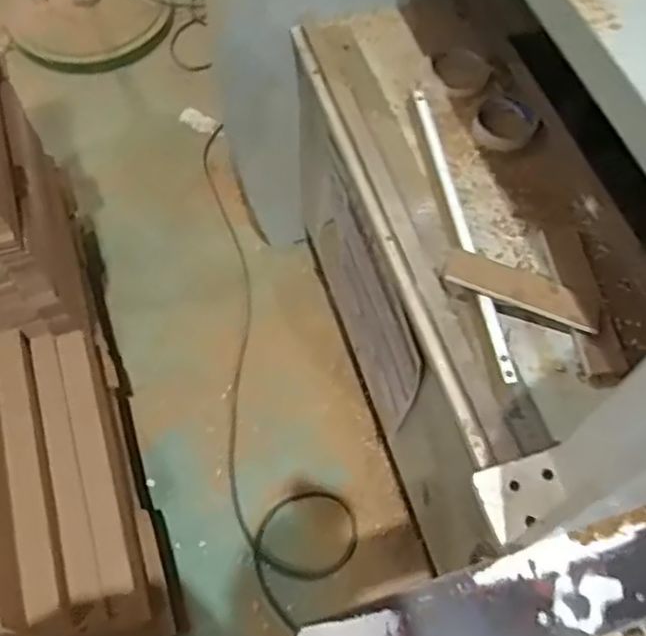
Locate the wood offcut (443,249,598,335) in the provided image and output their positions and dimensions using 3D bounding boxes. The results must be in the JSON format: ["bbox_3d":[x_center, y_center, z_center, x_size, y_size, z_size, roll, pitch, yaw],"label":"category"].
[{"bbox_3d":[0.223,-0.032,0.776,0.172,0.013,0.042,22,77,14],"label":"wood offcut"}]

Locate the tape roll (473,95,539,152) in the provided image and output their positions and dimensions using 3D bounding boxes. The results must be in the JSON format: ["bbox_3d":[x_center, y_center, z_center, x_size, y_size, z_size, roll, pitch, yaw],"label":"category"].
[{"bbox_3d":[0.241,-0.258,0.926,0.080,0.025,0.079,1,61,-1],"label":"tape roll"}]

